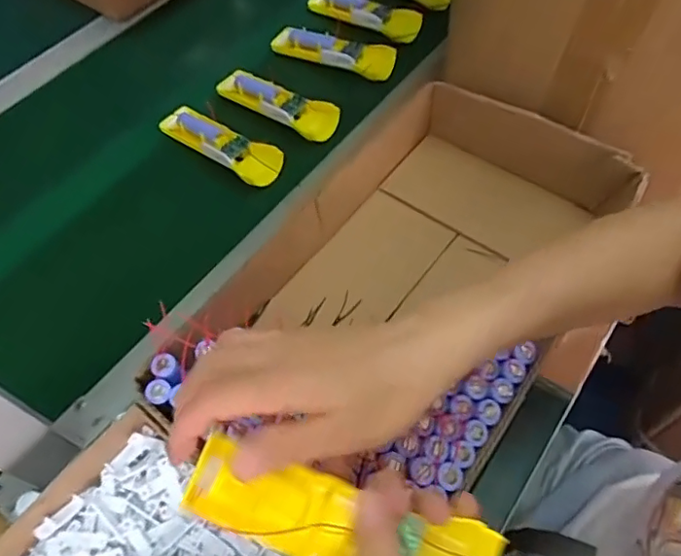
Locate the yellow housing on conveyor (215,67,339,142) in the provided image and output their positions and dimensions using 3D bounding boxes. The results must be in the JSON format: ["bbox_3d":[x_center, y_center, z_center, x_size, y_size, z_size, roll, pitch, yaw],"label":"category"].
[{"bbox_3d":[-0.078,-0.208,0.680,0.165,0.038,0.049,25,63,19],"label":"yellow housing on conveyor"}]

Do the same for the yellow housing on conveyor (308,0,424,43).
[{"bbox_3d":[0.034,-0.361,0.753,0.174,0.019,0.051,28,64,20],"label":"yellow housing on conveyor"}]

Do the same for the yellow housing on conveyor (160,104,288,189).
[{"bbox_3d":[-0.135,-0.155,0.637,0.166,0.019,0.048,33,66,22],"label":"yellow housing on conveyor"}]

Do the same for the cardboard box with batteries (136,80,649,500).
[{"bbox_3d":[0.059,0.022,0.522,0.275,0.150,0.418,29,64,21],"label":"cardboard box with batteries"}]

